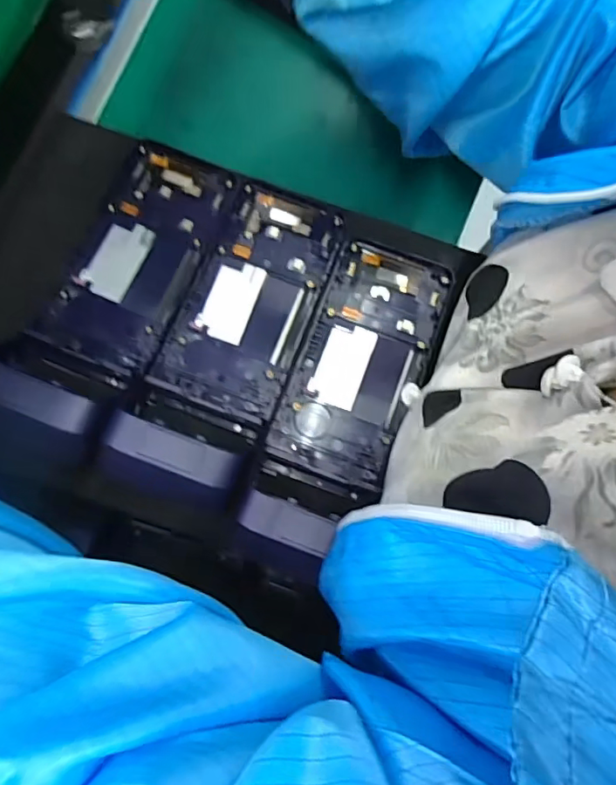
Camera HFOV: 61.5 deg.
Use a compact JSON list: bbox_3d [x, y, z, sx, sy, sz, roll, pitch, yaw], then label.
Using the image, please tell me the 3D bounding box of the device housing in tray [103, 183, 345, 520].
[{"bbox_3d":[-0.050,-0.039,0.338,0.084,0.044,0.222,18,66,4],"label":"device housing in tray"}]

